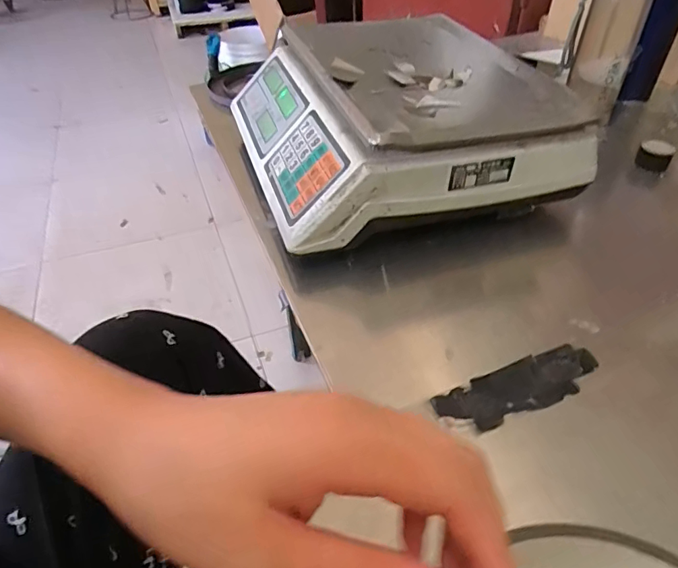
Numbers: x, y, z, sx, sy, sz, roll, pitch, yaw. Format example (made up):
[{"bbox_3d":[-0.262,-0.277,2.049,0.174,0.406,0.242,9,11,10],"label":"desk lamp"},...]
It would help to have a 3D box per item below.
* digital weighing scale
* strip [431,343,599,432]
[{"bbox_3d":[0.054,-0.191,0.551,0.312,0.114,0.317,-14,43,-11],"label":"digital weighing scale"},{"bbox_3d":[0.133,0.074,0.354,0.130,0.004,0.041,-17,43,-14],"label":"strip"}]

